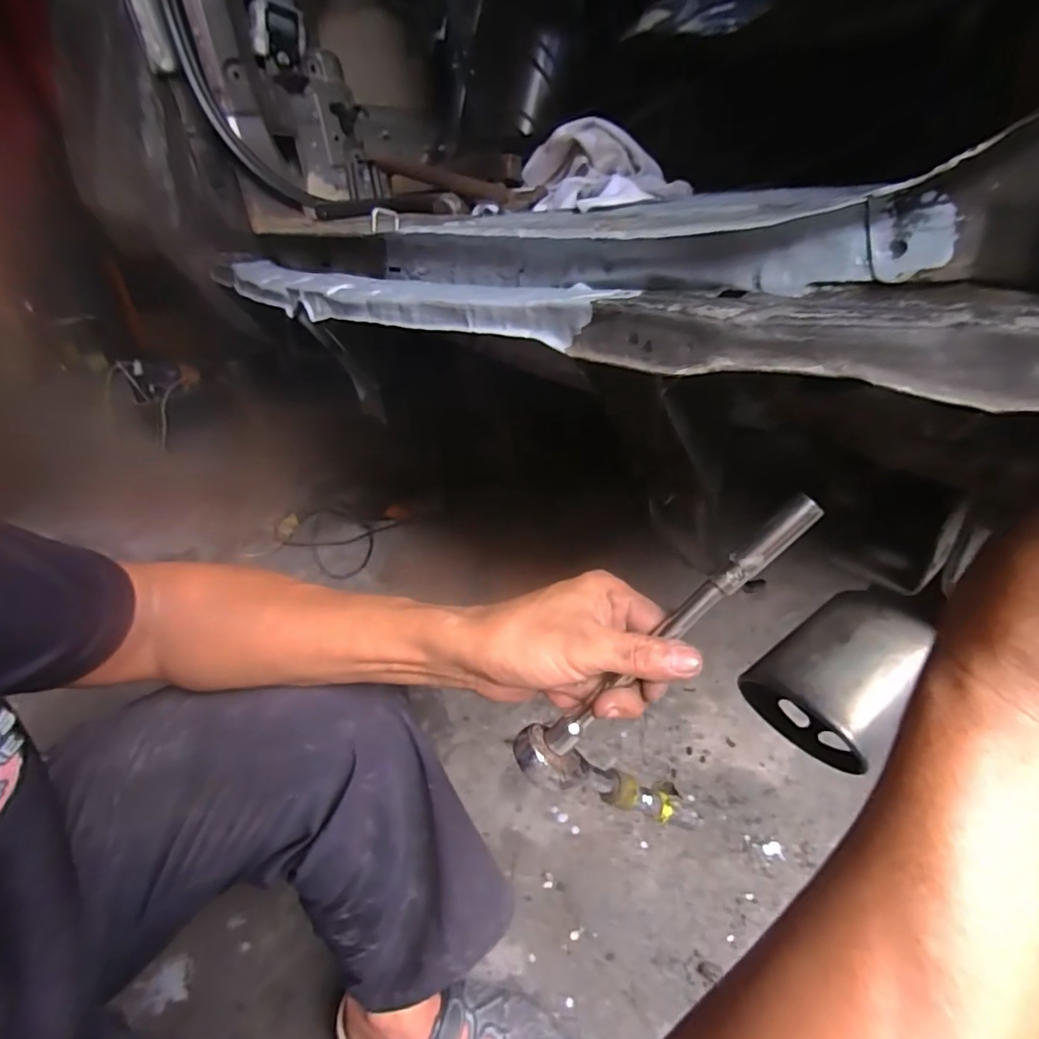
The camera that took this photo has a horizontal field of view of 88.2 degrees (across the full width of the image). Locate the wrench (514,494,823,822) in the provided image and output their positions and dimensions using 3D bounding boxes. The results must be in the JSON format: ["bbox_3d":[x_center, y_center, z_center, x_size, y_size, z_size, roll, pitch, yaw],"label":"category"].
[{"bbox_3d":[0.100,0.095,0.329,0.157,0.249,0.033,12,23,-29],"label":"wrench"}]

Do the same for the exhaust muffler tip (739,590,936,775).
[{"bbox_3d":[0.250,0.131,0.417,0.119,0.092,0.093,-37,36,-22],"label":"exhaust muffler tip"}]

